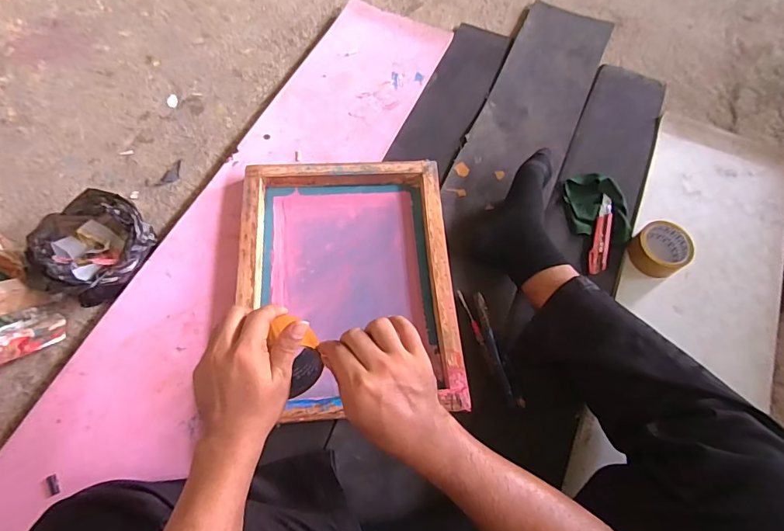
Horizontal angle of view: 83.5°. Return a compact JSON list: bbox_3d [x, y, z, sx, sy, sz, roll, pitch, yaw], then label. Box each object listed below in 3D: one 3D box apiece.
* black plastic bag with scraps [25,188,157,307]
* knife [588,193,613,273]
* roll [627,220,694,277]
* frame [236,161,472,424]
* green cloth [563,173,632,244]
[{"bbox_3d":[-0.485,-0.022,0.720,0.156,0.119,0.148,-2,67,-3],"label":"black plastic bag with scraps"},{"bbox_3d":[0.393,-0.059,0.826,0.031,0.018,0.166,14,67,4],"label":"knife"},{"bbox_3d":[0.491,-0.030,0.802,0.091,0.061,0.091,1,67,-2],"label":"roll"},{"bbox_3d":[-0.075,0.022,0.742,0.344,0.049,0.439,-3,67,-3],"label":"frame"},{"bbox_3d":[0.400,-0.111,0.848,0.102,0.031,0.148,-6,67,-5],"label":"green cloth"}]

